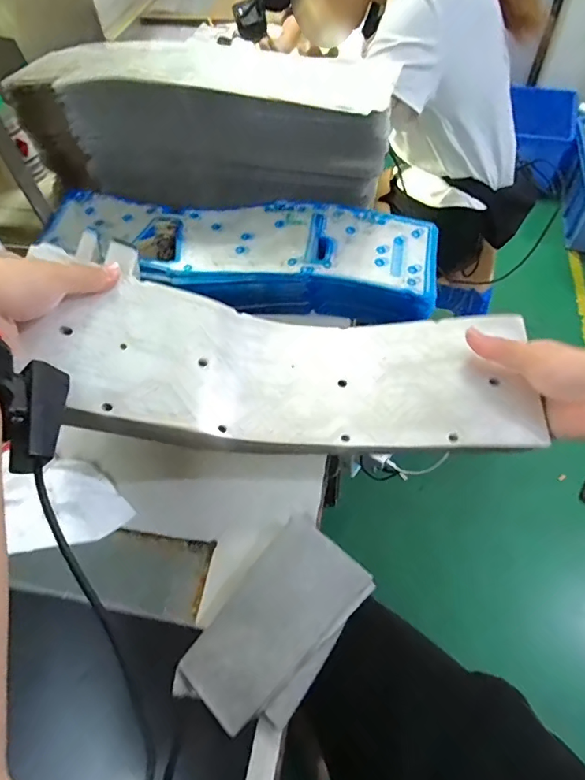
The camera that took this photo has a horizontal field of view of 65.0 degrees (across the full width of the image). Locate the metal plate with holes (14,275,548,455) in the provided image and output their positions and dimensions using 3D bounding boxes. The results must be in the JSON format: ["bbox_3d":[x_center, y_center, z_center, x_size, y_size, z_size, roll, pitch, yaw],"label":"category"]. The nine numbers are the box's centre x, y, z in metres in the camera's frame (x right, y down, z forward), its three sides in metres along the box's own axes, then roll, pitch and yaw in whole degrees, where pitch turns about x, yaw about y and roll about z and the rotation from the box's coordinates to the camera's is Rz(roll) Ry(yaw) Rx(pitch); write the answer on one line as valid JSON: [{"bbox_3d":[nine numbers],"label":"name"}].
[{"bbox_3d":[0.004,-0.015,0.389,0.389,0.052,0.131,6,56,-6],"label":"metal plate with holes"}]

